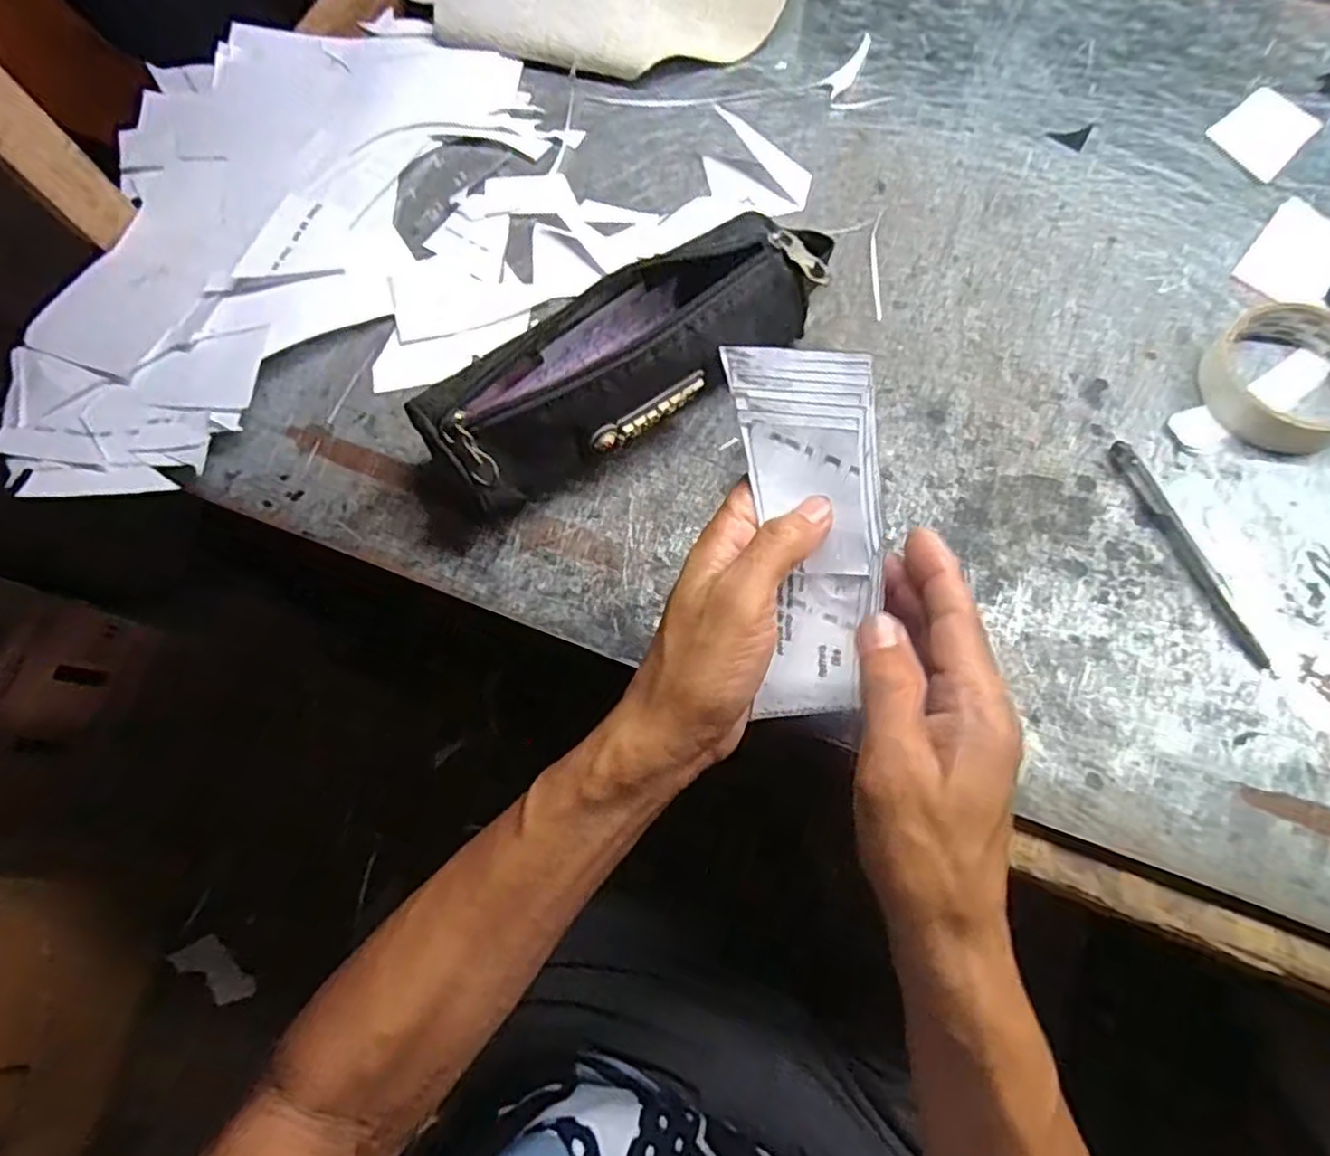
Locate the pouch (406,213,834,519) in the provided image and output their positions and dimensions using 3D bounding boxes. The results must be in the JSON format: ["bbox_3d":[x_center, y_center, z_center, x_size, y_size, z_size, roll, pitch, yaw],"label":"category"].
[{"bbox_3d":[-0.009,-0.122,0.387,0.247,0.070,0.068,-34,73,-10],"label":"pouch"}]

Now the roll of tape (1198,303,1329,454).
[{"bbox_3d":[0.346,-0.112,0.399,0.090,0.021,0.084,-1,73,3],"label":"roll of tape"}]

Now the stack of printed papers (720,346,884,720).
[{"bbox_3d":[0.062,-0.017,0.305,0.055,0.004,0.154,-3,100,15],"label":"stack of printed papers"}]

